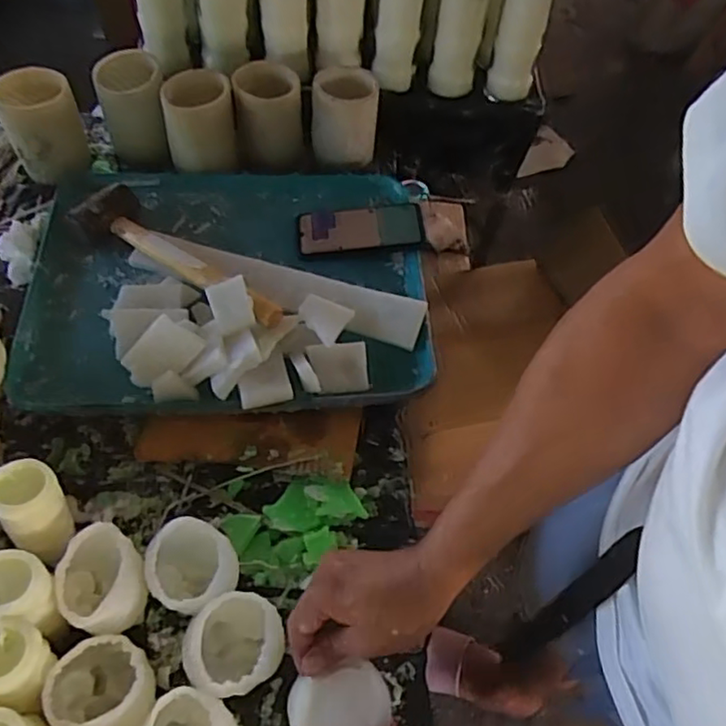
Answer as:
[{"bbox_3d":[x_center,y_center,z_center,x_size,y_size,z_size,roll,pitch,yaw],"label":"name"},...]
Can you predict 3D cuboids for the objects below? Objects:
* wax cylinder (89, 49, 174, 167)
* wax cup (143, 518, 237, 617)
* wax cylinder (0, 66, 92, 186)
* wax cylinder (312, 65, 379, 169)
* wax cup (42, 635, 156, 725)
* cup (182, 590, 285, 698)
[{"bbox_3d":[-0.306,-0.332,0.866,0.084,0.135,0.086,-16,59,-15],"label":"wax cylinder"},{"bbox_3d":[-0.148,0.182,0.560,0.072,0.069,0.069,2,56,-3],"label":"wax cup"},{"bbox_3d":[-0.404,-0.294,0.817,0.090,0.119,0.090,-19,60,-16],"label":"wax cylinder"},{"bbox_3d":[-0.025,-0.340,0.888,0.087,0.100,0.080,5,56,-2],"label":"wax cylinder"},{"bbox_3d":[-0.197,0.256,0.498,0.073,0.071,0.071,2,56,-3],"label":"wax cup"},{"bbox_3d":[-0.104,0.232,0.525,0.072,0.070,0.076,2,56,-3],"label":"cup"}]

